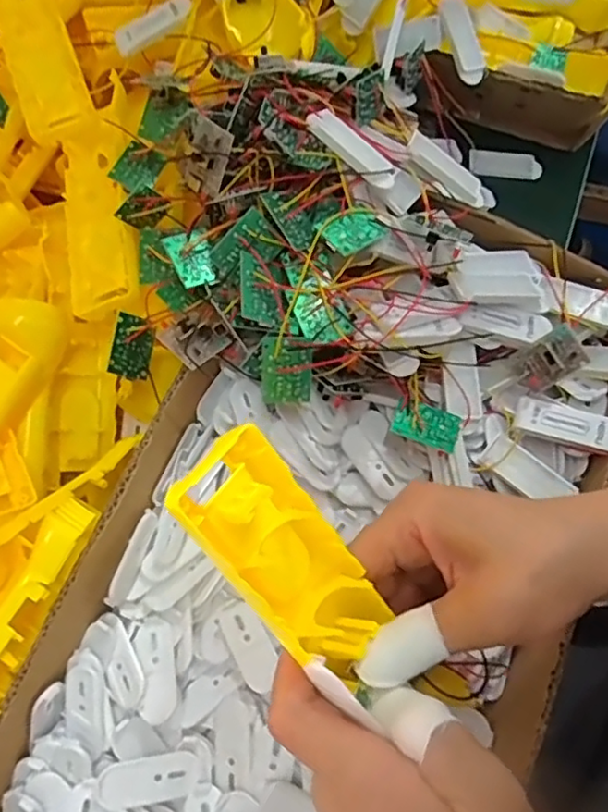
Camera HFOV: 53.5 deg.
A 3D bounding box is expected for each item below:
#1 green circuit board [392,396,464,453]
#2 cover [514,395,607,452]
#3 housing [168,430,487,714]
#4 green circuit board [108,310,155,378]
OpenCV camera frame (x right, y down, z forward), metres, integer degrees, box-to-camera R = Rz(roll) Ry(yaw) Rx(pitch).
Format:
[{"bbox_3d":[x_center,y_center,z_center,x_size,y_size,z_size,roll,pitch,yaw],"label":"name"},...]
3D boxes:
[{"bbox_3d":[0.067,0.010,0.329,0.036,0.004,0.024,21,58,4],"label":"green circuit board"},{"bbox_3d":[0.147,0.010,0.331,0.056,0.011,0.020,19,70,7],"label":"cover"},{"bbox_3d":[-0.005,0.057,0.224,0.041,0.022,0.100,-42,109,-15],"label":"housing"},{"bbox_3d":[-0.096,-0.033,0.342,0.006,0.024,0.034,10,86,47],"label":"green circuit board"}]

